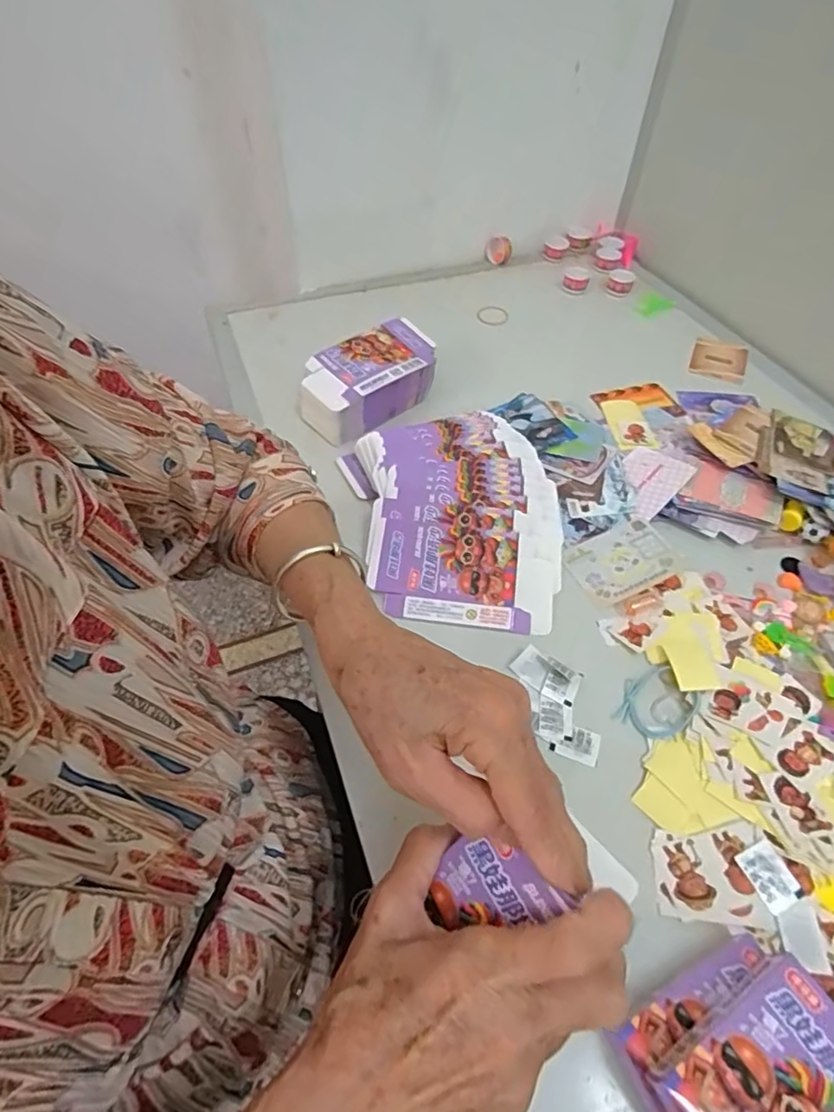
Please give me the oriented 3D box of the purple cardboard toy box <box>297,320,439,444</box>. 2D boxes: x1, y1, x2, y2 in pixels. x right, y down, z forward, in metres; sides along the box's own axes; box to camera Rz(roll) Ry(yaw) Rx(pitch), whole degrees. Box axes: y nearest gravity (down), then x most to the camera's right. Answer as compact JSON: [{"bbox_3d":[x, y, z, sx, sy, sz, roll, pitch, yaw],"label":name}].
[{"bbox_3d":[-0.050,-0.186,0.592,0.154,0.057,0.086,-34,59,-25],"label":"purple cardboard toy box"}]

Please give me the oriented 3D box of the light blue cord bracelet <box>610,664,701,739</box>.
[{"bbox_3d":[0.174,0.104,0.397,0.048,0.011,0.057,27,56,19],"label":"light blue cord bracelet"}]

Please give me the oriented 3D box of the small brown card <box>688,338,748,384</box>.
[{"bbox_3d":[0.368,-0.238,0.676,0.063,0.008,0.079,19,53,14],"label":"small brown card"}]

